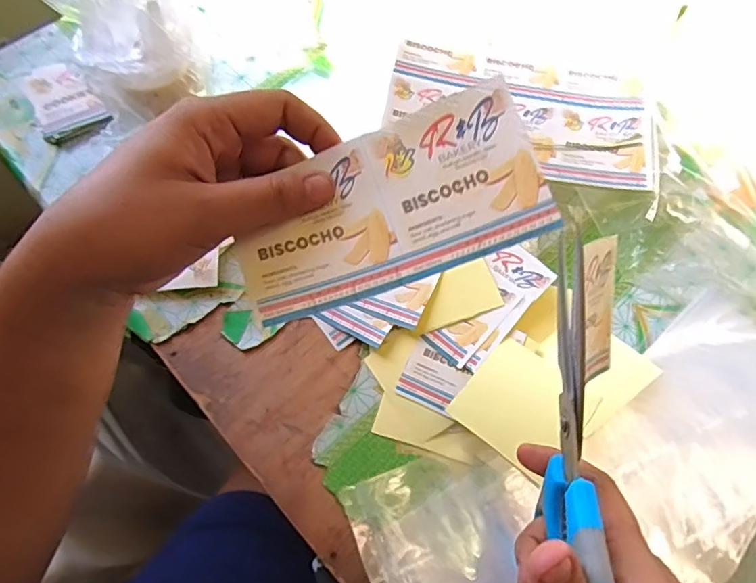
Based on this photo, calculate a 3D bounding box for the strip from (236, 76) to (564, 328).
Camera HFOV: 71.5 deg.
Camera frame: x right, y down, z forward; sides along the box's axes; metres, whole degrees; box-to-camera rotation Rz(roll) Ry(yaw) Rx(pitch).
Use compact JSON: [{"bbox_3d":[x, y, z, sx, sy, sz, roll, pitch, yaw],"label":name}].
[{"bbox_3d":[0.004,-0.038,0.234,0.133,0.011,0.069,-21,80,5],"label":"strip"}]

